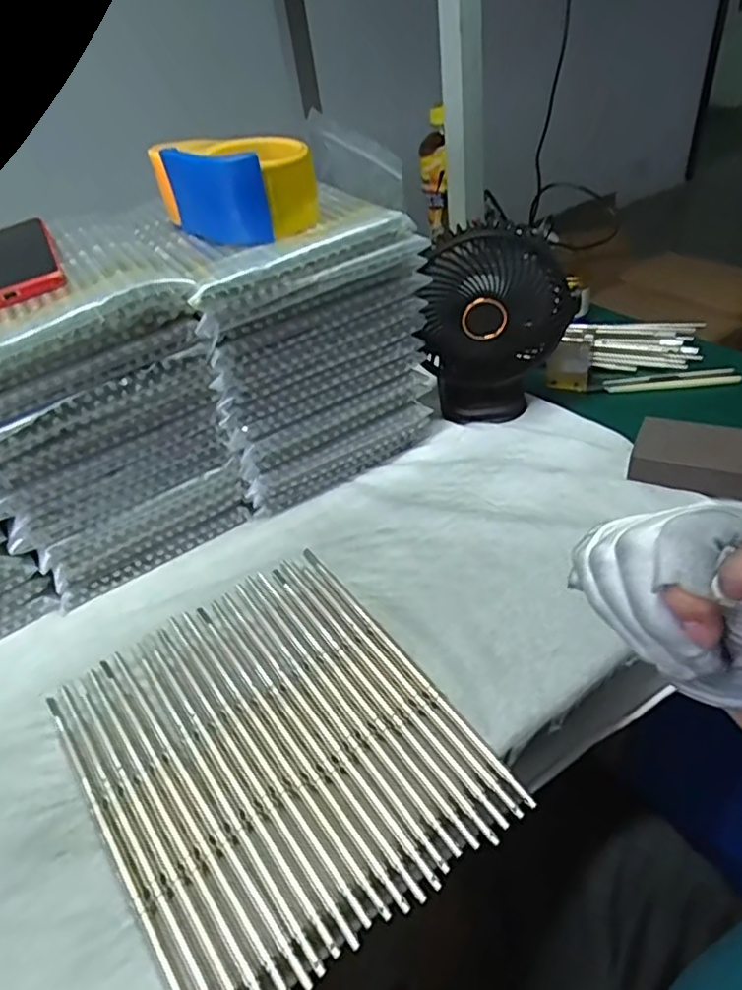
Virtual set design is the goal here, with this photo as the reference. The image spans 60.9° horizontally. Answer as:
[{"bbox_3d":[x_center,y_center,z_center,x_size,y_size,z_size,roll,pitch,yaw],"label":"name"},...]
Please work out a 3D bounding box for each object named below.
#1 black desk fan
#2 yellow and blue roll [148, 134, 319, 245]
[{"bbox_3d":[0.116,-0.161,0.597,0.131,0.182,0.064,-8,41,0],"label":"black desk fan"},{"bbox_3d":[-0.108,-0.245,0.499,0.133,0.064,0.063,23,50,31],"label":"yellow and blue roll"}]

